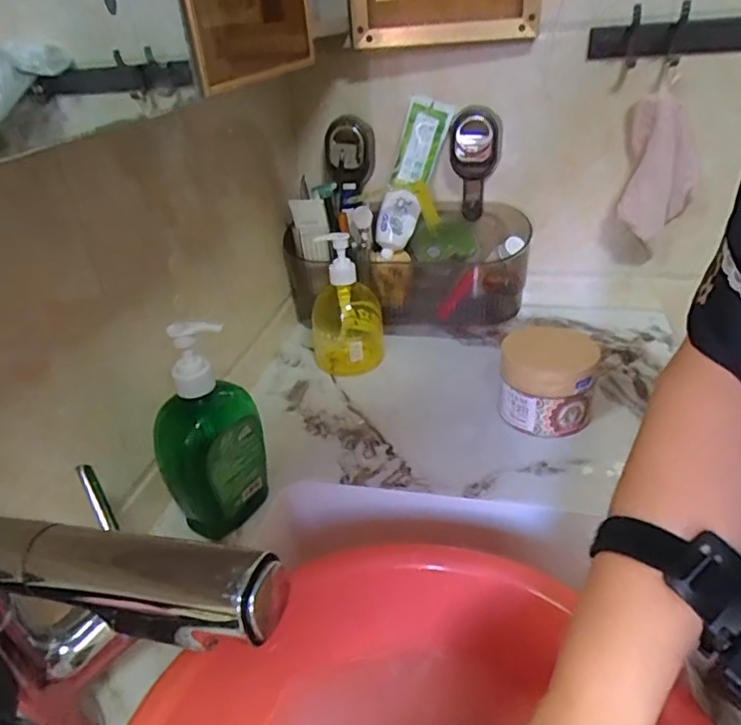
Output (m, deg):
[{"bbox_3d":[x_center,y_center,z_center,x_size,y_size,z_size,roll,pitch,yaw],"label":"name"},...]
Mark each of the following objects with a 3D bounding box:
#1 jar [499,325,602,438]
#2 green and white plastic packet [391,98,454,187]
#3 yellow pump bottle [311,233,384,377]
[{"bbox_3d":[0.183,0.016,0.602,0.093,0.079,0.091,5,32,17],"label":"jar"},{"bbox_3d":[0.063,-0.273,0.729,0.052,0.104,0.018,18,14,7],"label":"green and white plastic packet"},{"bbox_3d":[-0.033,-0.069,0.696,0.088,0.169,0.082,-5,31,0],"label":"yellow pump bottle"}]

